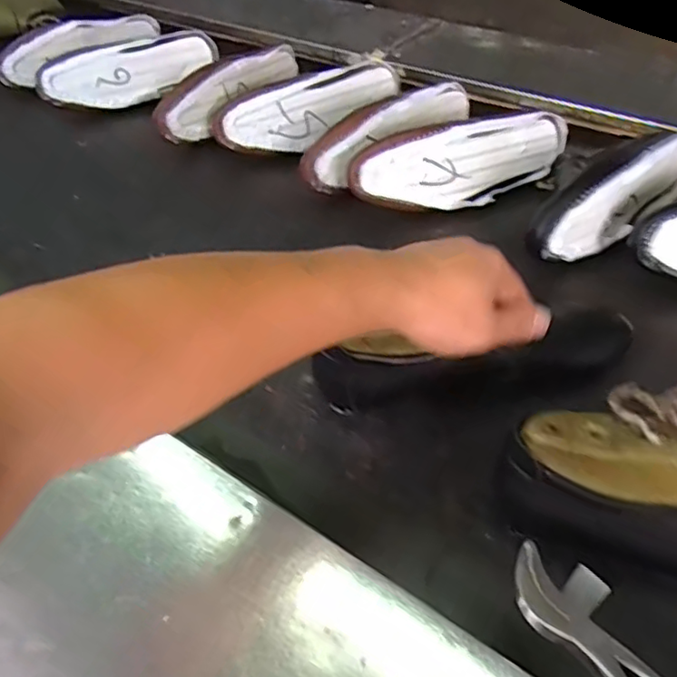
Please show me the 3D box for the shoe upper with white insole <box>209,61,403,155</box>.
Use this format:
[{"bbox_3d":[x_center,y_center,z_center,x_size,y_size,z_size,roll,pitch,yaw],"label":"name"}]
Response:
[{"bbox_3d":[-0.037,-0.321,0.813,0.266,0.075,0.075,-30,51,-23],"label":"shoe upper with white insole"}]

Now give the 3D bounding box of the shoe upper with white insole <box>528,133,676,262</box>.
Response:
[{"bbox_3d":[0.279,-0.150,0.622,0.244,0.095,0.065,-30,52,-23],"label":"shoe upper with white insole"}]

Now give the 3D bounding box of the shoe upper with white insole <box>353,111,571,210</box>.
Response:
[{"bbox_3d":[0.147,-0.200,0.692,0.268,0.093,0.062,-16,47,-12],"label":"shoe upper with white insole"}]

